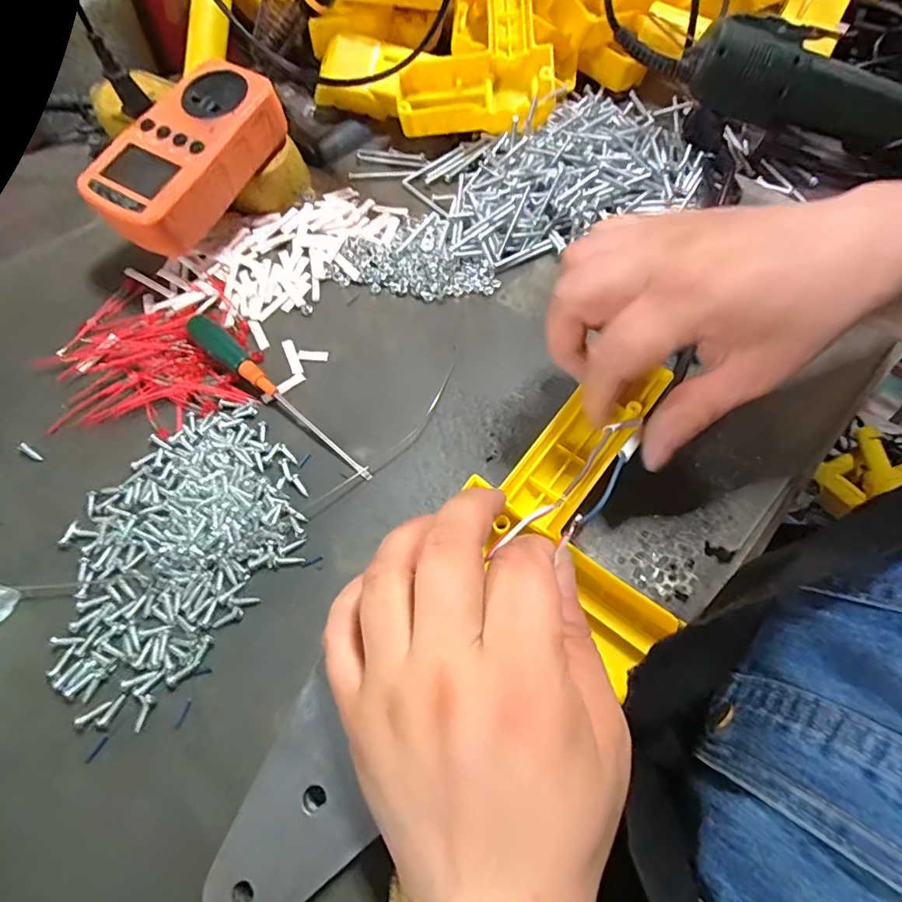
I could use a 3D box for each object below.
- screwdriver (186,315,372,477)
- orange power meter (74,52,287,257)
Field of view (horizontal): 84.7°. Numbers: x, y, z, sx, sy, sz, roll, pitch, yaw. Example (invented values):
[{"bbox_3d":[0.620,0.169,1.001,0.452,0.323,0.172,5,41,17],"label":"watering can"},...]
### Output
[{"bbox_3d":[-0.100,-0.033,0.279,0.150,0.013,0.016,39,68,18],"label":"screwdriver"},{"bbox_3d":[-0.165,-0.184,0.307,0.070,0.043,0.125,25,65,12],"label":"orange power meter"}]

